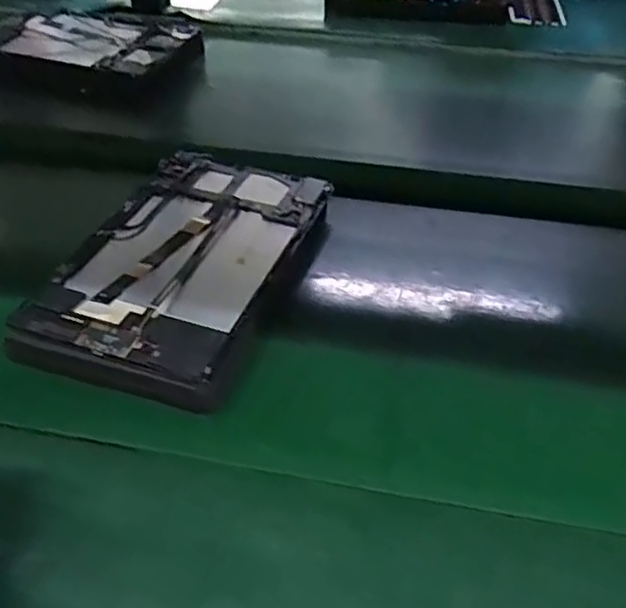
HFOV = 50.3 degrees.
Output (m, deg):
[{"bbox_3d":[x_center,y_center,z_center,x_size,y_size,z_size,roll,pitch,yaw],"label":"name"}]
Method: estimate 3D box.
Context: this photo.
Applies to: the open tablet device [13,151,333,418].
[{"bbox_3d":[-0.091,-0.031,0.504,0.160,0.024,0.263,14,45,16],"label":"open tablet device"}]

